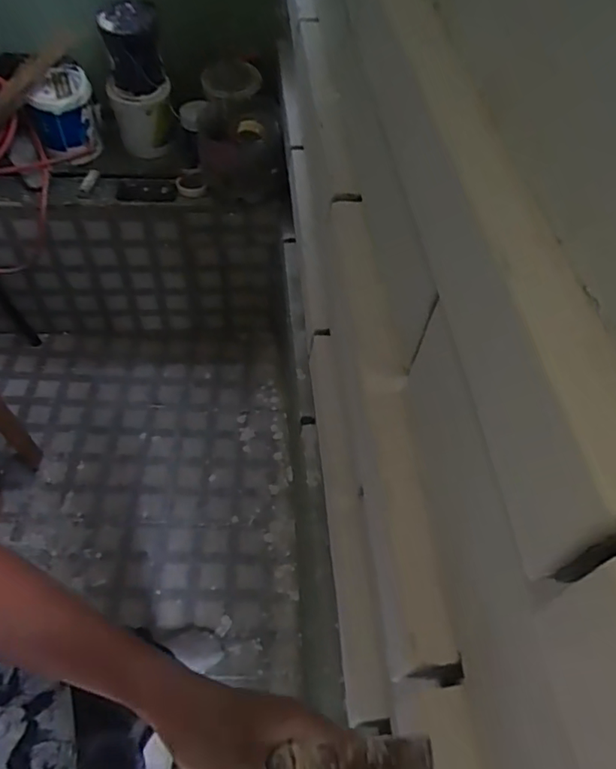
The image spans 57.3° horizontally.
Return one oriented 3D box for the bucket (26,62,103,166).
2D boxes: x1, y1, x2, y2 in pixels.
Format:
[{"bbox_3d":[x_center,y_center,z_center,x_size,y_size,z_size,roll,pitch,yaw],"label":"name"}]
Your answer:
[{"bbox_3d":[-0.660,-0.725,1.523,0.162,0.205,0.138,-14,55,-16],"label":"bucket"}]

